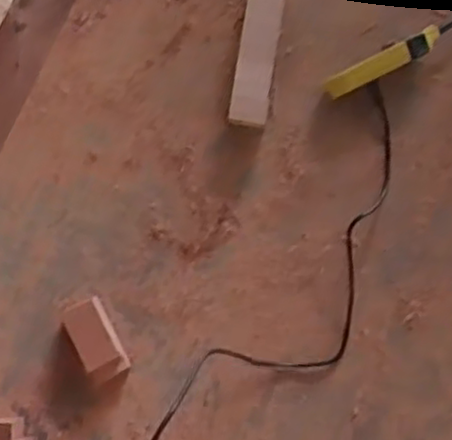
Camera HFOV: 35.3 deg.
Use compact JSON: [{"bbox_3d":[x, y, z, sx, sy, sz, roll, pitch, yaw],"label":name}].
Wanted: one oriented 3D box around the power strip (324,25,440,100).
[{"bbox_3d":[0.241,-0.239,1.087,0.183,0.022,0.037,-26,81,12],"label":"power strip"}]

